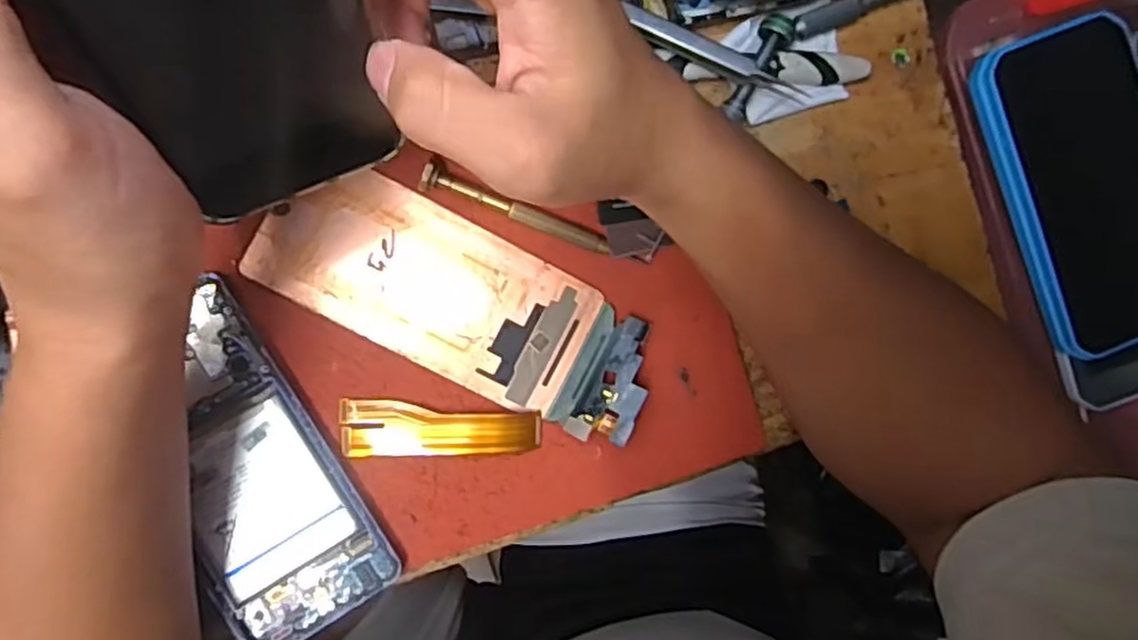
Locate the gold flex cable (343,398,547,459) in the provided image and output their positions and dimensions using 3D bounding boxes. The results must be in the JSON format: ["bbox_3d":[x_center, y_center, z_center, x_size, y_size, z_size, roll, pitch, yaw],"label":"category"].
[{"bbox_3d":[-0.058,0.050,0.329,0.090,0.004,0.025,1,91,-9],"label":"gold flex cable"}]

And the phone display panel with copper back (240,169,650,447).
[{"bbox_3d":[-0.048,-0.009,0.324,0.182,0.016,0.067,28,87,-7],"label":"phone display panel with copper back"}]

